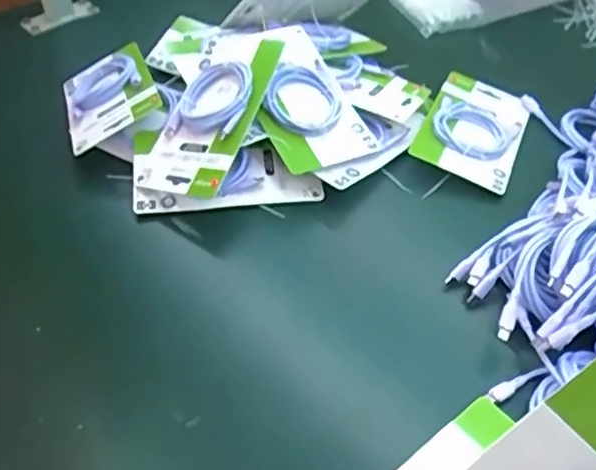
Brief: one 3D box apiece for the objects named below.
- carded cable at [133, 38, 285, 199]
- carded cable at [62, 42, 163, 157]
[{"bbox_3d":[-0.091,-0.114,0.592,0.112,0.018,0.160,13,76,32],"label":"carded cable"},{"bbox_3d":[-0.207,-0.156,0.667,0.101,0.021,0.164,-31,48,2],"label":"carded cable"}]

